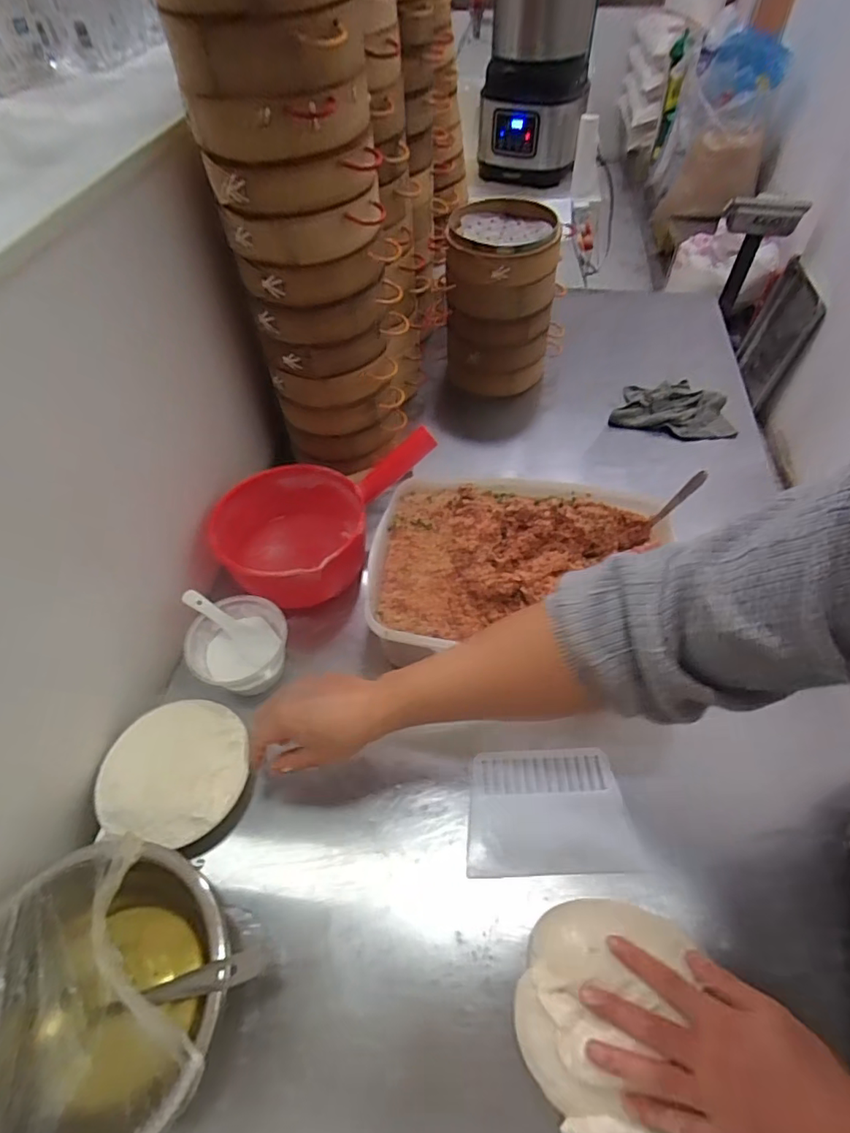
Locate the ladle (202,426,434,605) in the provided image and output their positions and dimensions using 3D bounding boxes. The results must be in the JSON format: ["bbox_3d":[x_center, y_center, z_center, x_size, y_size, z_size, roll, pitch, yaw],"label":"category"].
[{"bbox_3d":[-0.139,-0.068,0.770,0.310,0.161,0.189,-28,57,-19],"label":"ladle"}]

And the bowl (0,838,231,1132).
[{"bbox_3d":[-0.267,0.376,0.464,0.204,0.128,0.207,-1,52,1],"label":"bowl"}]

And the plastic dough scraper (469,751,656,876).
[{"bbox_3d":[0.135,0.261,0.587,0.176,0.014,0.123,-2,52,0],"label":"plastic dough scraper"}]

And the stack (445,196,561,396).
[{"bbox_3d":[0.129,-0.460,0.966,0.173,0.282,0.164,0,52,2],"label":"stack"}]

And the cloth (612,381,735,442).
[{"bbox_3d":[0.439,-0.273,0.944,0.199,0.053,0.115,20,56,17],"label":"cloth"}]

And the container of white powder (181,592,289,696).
[{"bbox_3d":[-0.230,0.099,0.663,0.111,0.084,0.112,-4,52,-1],"label":"container of white powder"}]

